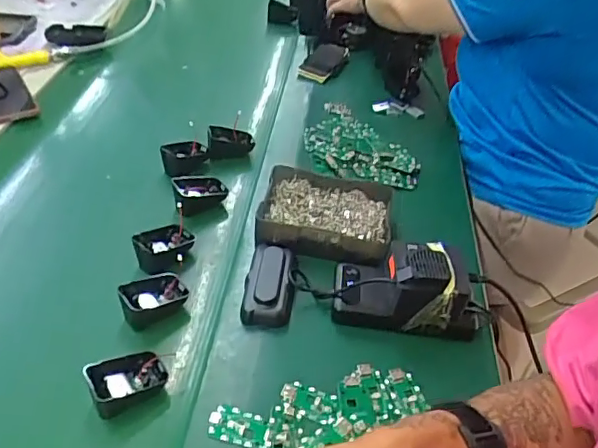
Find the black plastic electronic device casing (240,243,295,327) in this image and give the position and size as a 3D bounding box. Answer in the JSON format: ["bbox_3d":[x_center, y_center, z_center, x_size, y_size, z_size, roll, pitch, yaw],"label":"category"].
[{"bbox_3d":[-0.032,0.064,0.612,0.052,0.022,0.103,6,42,-1],"label":"black plastic electronic device casing"}]

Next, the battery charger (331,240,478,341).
[{"bbox_3d":[0.117,0.062,0.590,0.153,0.075,0.074,10,42,4],"label":"battery charger"}]

